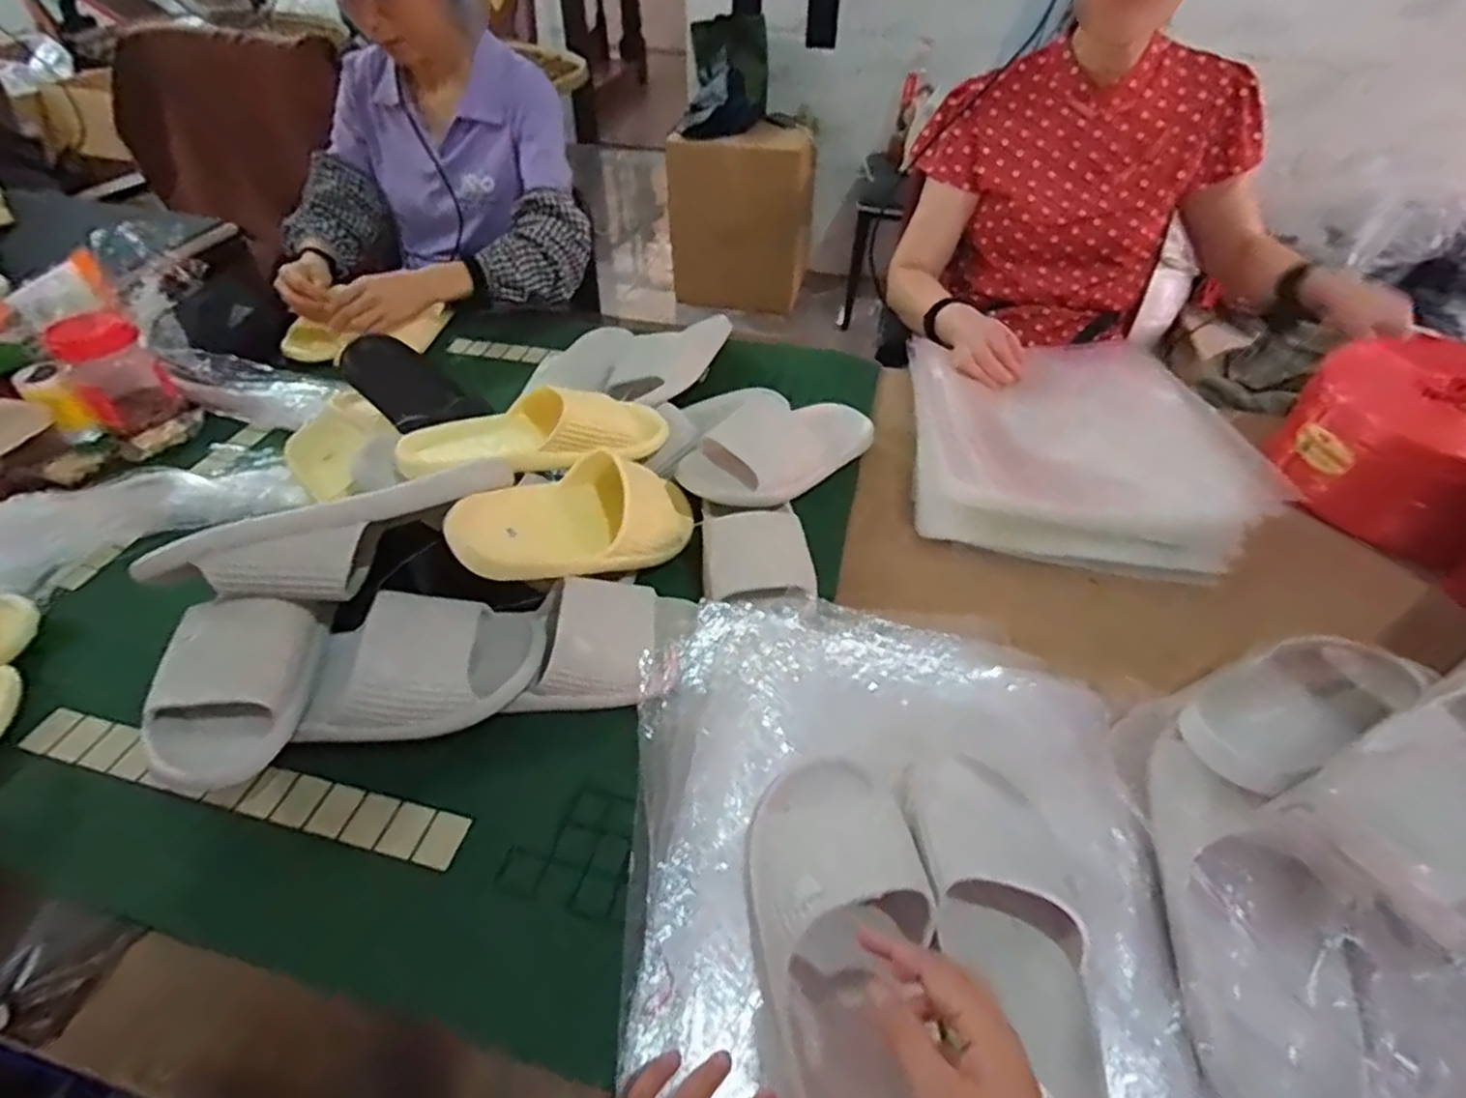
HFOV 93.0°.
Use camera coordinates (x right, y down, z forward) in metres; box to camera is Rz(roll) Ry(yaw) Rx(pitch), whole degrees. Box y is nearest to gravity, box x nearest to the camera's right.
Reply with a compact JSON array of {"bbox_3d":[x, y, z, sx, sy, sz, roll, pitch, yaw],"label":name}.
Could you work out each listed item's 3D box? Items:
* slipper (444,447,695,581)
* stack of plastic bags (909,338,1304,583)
[{"bbox_3d":[-0.140,-0.032,0.642,0.240,0.082,0.095,-13,45,-37],"label":"slipper"},{"bbox_3d":[0.392,-0.129,0.812,0.349,0.064,0.375,8,46,7],"label":"stack of plastic bags"}]

